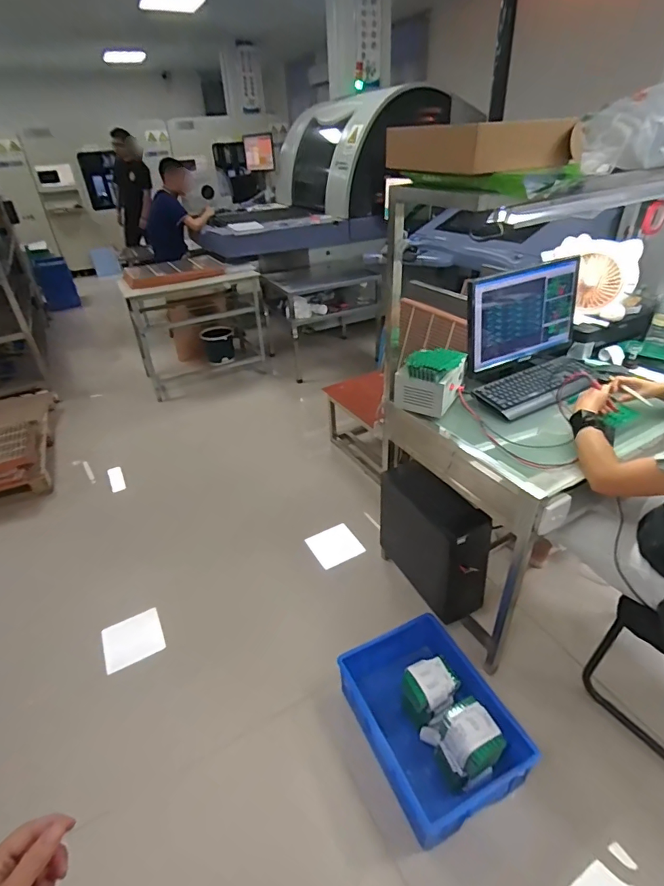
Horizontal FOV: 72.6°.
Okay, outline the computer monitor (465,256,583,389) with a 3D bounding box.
[{"bbox_3d":[0.592,-0.374,1.415,0.445,0.298,0.109,-20,37,-22],"label":"computer monitor"}]

